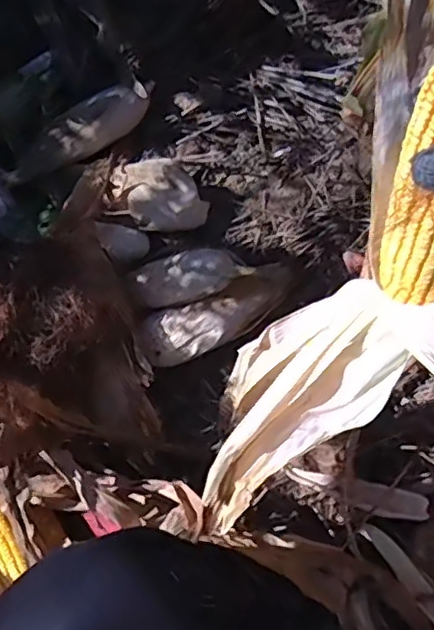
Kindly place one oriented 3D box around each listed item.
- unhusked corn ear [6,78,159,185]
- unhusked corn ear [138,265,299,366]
[{"bbox_3d":[-0.166,-0.231,0.775,0.222,0.050,0.065,-41,81,-6],"label":"unhusked corn ear"},{"bbox_3d":[0.004,-0.001,0.726,0.201,0.045,0.070,-24,80,-3],"label":"unhusked corn ear"}]

